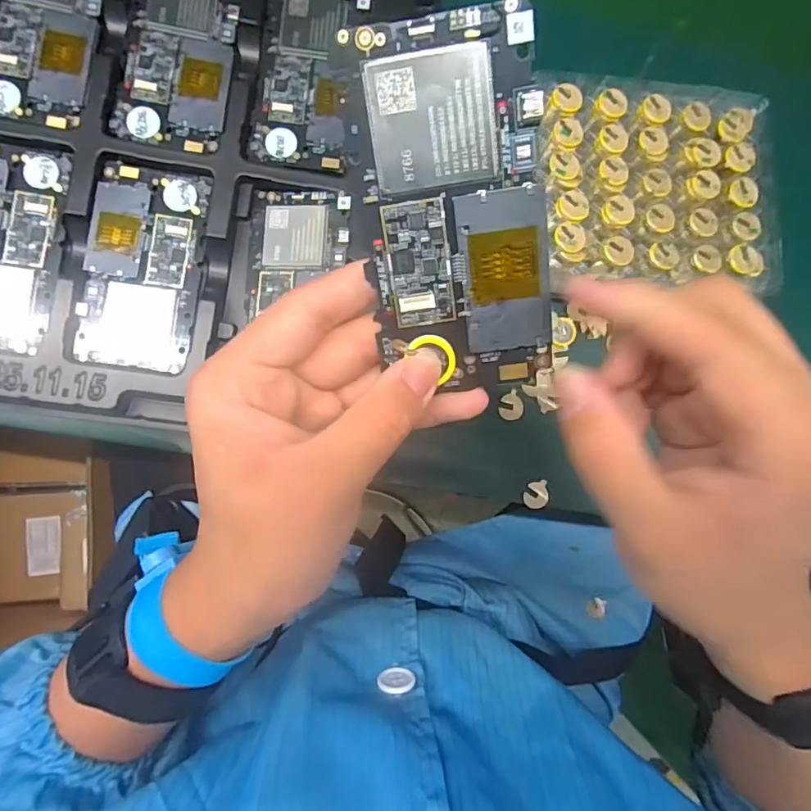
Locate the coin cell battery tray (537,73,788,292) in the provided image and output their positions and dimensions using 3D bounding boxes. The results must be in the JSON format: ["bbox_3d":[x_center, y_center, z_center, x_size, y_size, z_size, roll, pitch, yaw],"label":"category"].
[{"bbox_3d":[0.169,-0.151,0.353,0.163,0.023,0.143,-2,88,-7],"label":"coin cell battery tray"}]

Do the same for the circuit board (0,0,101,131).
[{"bbox_3d":[-0.227,-0.238,0.331,0.063,0.004,0.125,9,86,-7],"label":"circuit board"}]

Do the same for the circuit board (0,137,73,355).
[{"bbox_3d":[-0.248,-0.099,0.320,0.067,0.006,0.128,7,87,-7],"label":"circuit board"}]

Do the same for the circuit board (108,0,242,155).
[{"bbox_3d":[-0.145,-0.229,0.340,0.067,0.006,0.126,10,86,-7],"label":"circuit board"}]

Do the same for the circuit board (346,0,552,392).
[{"bbox_3d":[0.018,-0.066,0.190,0.063,0.005,0.125,-6,111,5],"label":"circuit board"}]

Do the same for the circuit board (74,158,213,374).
[{"bbox_3d":[-0.164,-0.087,0.329,0.068,0.004,0.125,6,87,-7],"label":"circuit board"}]

